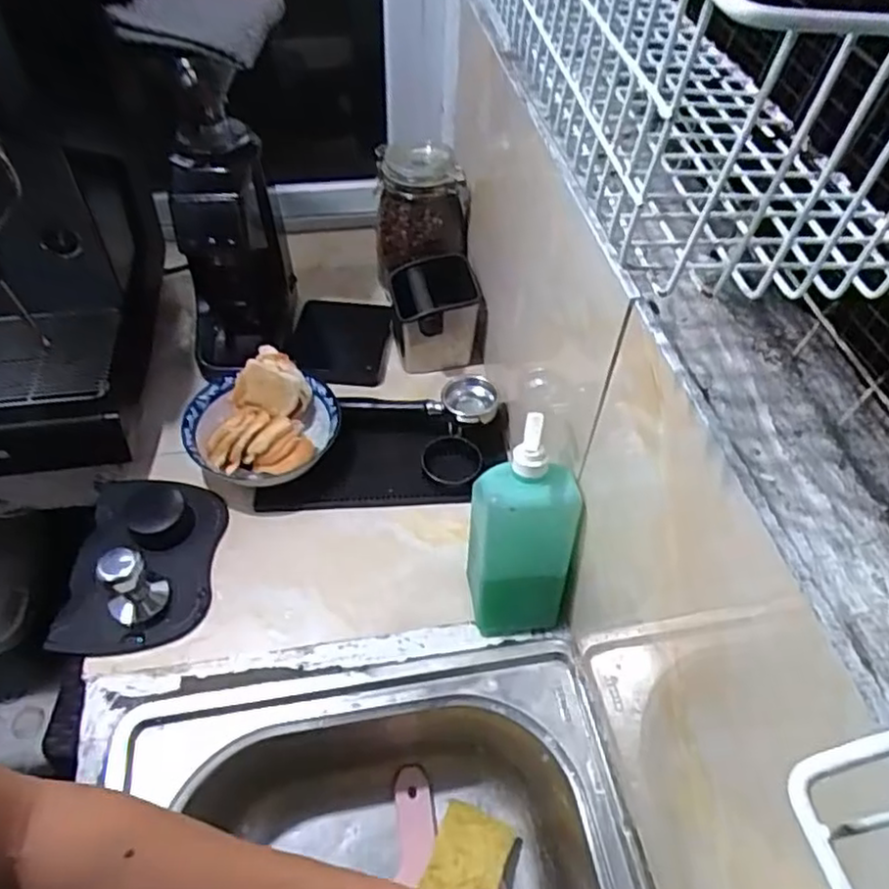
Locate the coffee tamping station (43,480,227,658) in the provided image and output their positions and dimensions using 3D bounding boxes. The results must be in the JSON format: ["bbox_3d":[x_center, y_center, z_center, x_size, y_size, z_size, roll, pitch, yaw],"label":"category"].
[{"bbox_3d":[-0.315,0.096,0.689,0.142,0.080,0.205,0,50,-3],"label":"coffee tamping station"}]

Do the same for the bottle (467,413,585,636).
[{"bbox_3d":[0.069,0.085,0.610,0.090,0.228,0.076,3,50,0],"label":"bottle"}]

